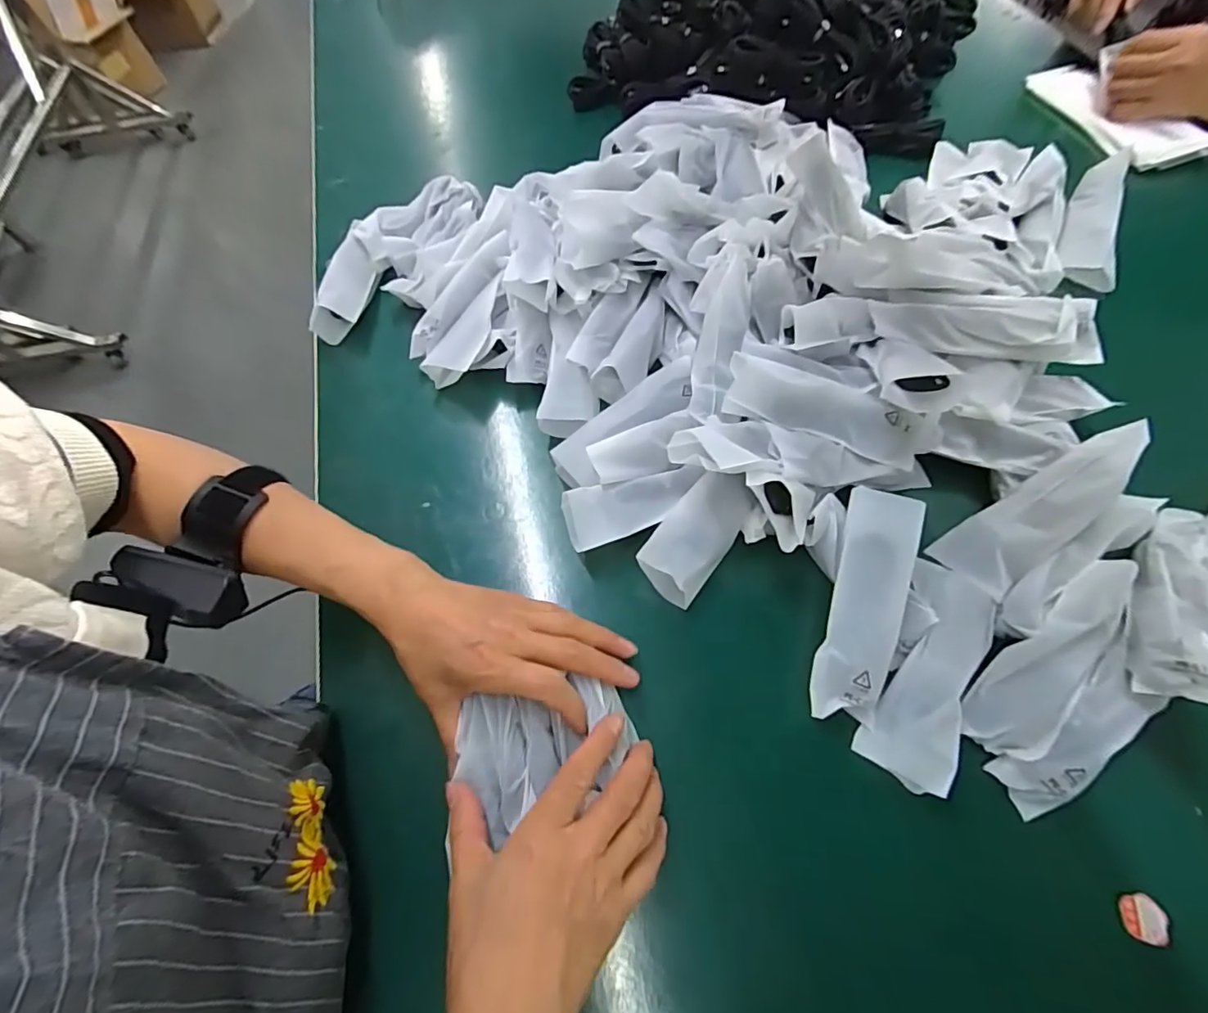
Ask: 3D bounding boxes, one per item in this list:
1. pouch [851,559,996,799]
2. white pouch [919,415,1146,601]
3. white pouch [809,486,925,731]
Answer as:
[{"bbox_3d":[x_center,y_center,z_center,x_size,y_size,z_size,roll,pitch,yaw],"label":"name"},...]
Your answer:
[{"bbox_3d":[0.218,0.106,0.348,0.051,0.023,0.147,26,67,16],"label":"pouch"},{"bbox_3d":[0.315,0.002,0.378,0.150,0.022,0.052,-40,65,6],"label":"white pouch"},{"bbox_3d":[0.175,0.064,0.354,0.045,0.018,0.152,17,78,12],"label":"white pouch"}]

